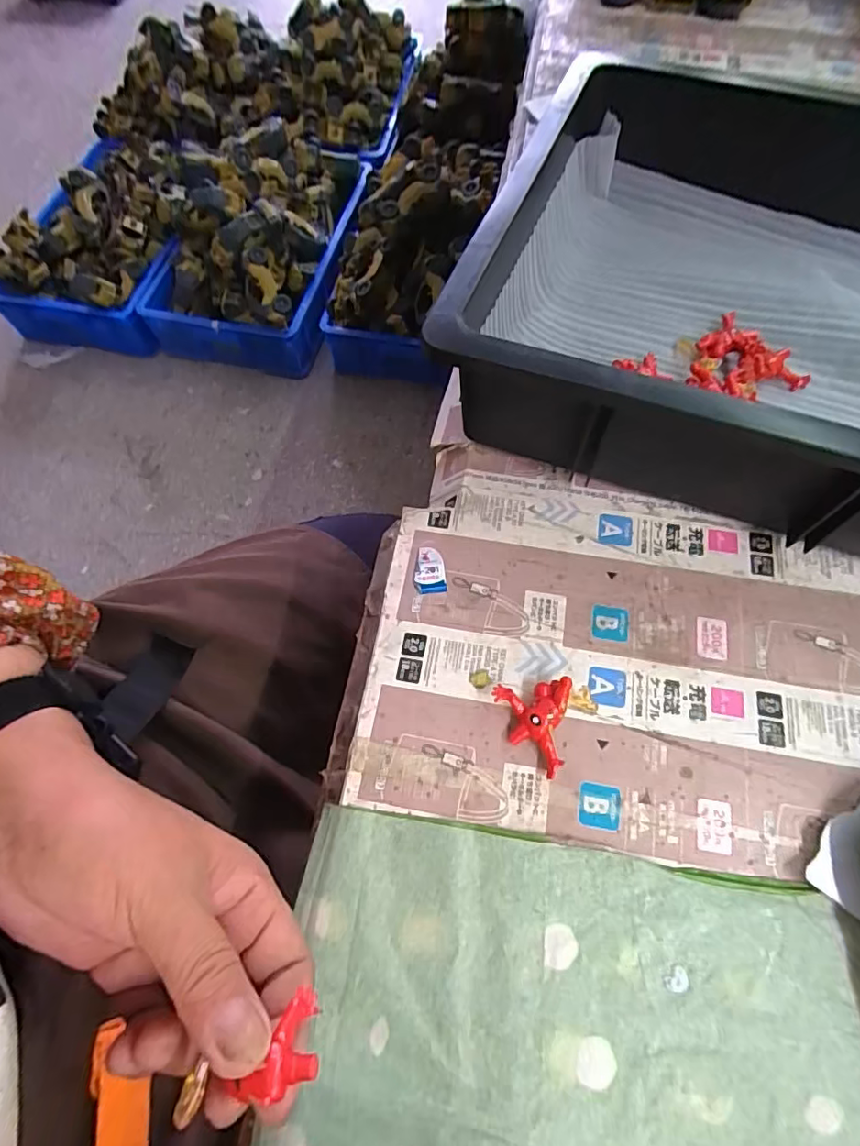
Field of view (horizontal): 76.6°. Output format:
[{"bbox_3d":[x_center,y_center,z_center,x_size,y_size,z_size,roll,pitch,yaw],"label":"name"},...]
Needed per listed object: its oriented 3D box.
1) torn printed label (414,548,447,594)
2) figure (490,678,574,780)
[{"bbox_3d":[0.000,-0.002,0.322,0.018,0.004,0.029,-6,67,-1],"label":"torn printed label"},{"bbox_3d":[0.055,0.079,0.278,0.038,0.015,0.045,-6,67,-1],"label":"figure"}]

